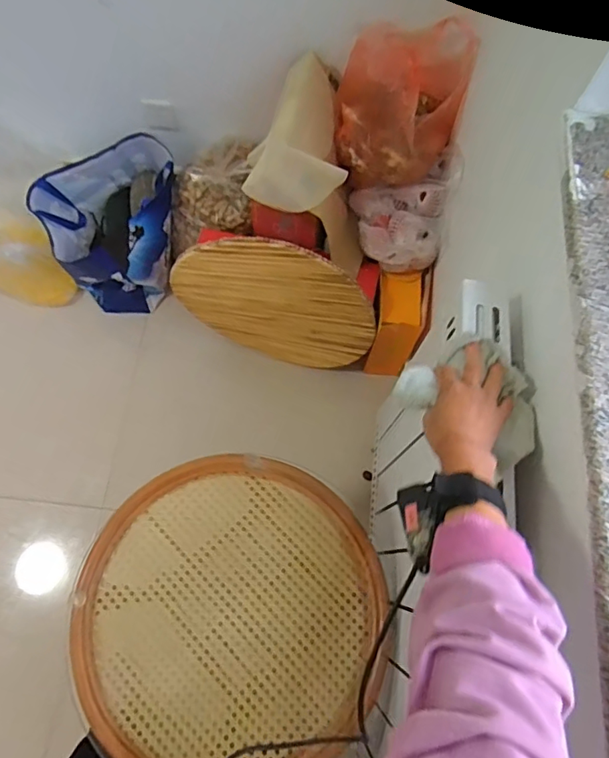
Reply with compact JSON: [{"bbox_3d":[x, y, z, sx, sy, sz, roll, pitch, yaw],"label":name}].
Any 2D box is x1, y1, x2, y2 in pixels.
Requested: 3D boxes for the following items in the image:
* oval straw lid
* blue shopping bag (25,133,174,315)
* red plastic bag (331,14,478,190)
[{"bbox_3d":[-0.071,-0.163,1.235,0.439,0.491,0.033,-8,58,35],"label":"oval straw lid"},{"bbox_3d":[-0.495,-0.406,1.451,0.373,0.305,0.327,-38,75,-14],"label":"blue shopping bag"},{"bbox_3d":[0.204,-0.579,1.109,0.256,0.214,0.233,1,70,-1],"label":"red plastic bag"}]

